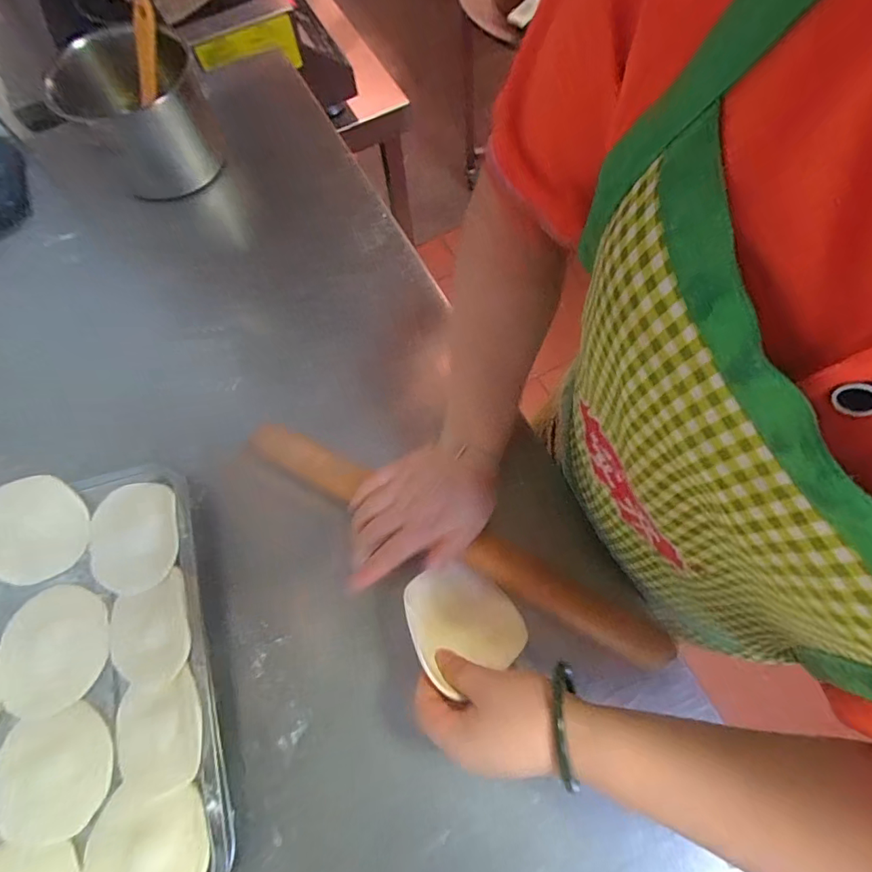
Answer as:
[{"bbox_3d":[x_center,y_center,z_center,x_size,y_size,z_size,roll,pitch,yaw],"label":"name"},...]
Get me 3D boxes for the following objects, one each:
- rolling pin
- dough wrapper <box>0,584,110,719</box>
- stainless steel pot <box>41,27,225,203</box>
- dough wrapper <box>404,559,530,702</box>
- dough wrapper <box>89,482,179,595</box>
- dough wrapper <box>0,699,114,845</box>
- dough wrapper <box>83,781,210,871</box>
[{"bbox_3d":[0.005,0.083,0.400,0.389,0.034,0.039,27,72,8],"label":"rolling pin"},{"bbox_3d":[-0.327,0.181,0.395,0.094,0.004,0.099,-1,69,1],"label":"dough wrapper"},{"bbox_3d":[-0.343,-0.387,0.555,0.142,0.118,0.178,-17,70,-3],"label":"stainless steel pot"},{"bbox_3d":[0.020,0.141,0.361,0.086,0.011,0.085,-16,50,-29],"label":"dough wrapper"},{"bbox_3d":[-0.270,0.090,0.415,0.089,0.008,0.094,-16,70,6],"label":"dough wrapper"},{"bbox_3d":[-0.303,0.264,0.363,0.097,0.004,0.086,-16,70,-4],"label":"dough wrapper"},{"bbox_3d":[-0.211,0.307,0.335,0.092,0.005,0.089,-5,64,6],"label":"dough wrapper"}]

